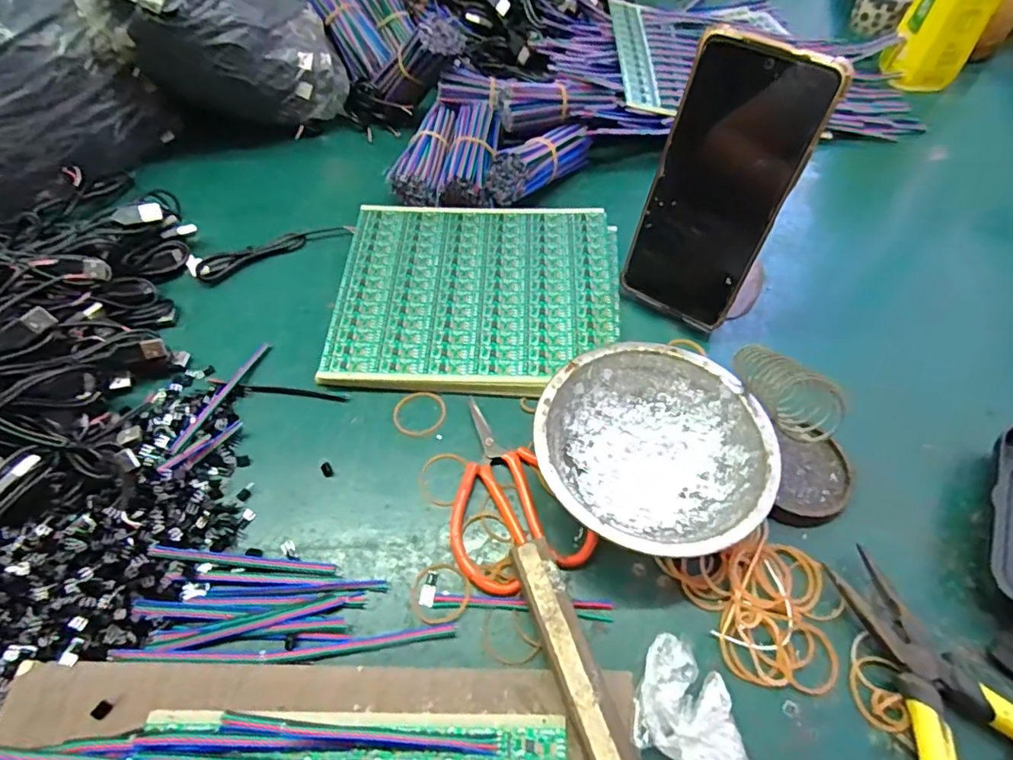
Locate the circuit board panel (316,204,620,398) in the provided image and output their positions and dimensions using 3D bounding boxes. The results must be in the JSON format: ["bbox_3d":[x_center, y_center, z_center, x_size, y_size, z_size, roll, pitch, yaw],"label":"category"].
[{"bbox_3d":[-0.020,-0.066,0.409,0.196,0.025,0.170,2,57,3],"label":"circuit board panel"}]

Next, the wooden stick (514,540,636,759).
[{"bbox_3d":[0.047,0.168,0.237,0.020,0.019,0.205,-18,58,-10],"label":"wooden stick"}]

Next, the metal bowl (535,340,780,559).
[{"bbox_3d":[0.081,0.041,0.316,0.122,0.044,0.123,-1,57,1],"label":"metal bowl"}]

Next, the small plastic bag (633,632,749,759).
[{"bbox_3d":[0.092,0.158,0.255,0.068,0.017,0.048,27,62,18],"label":"small plastic bag"}]

